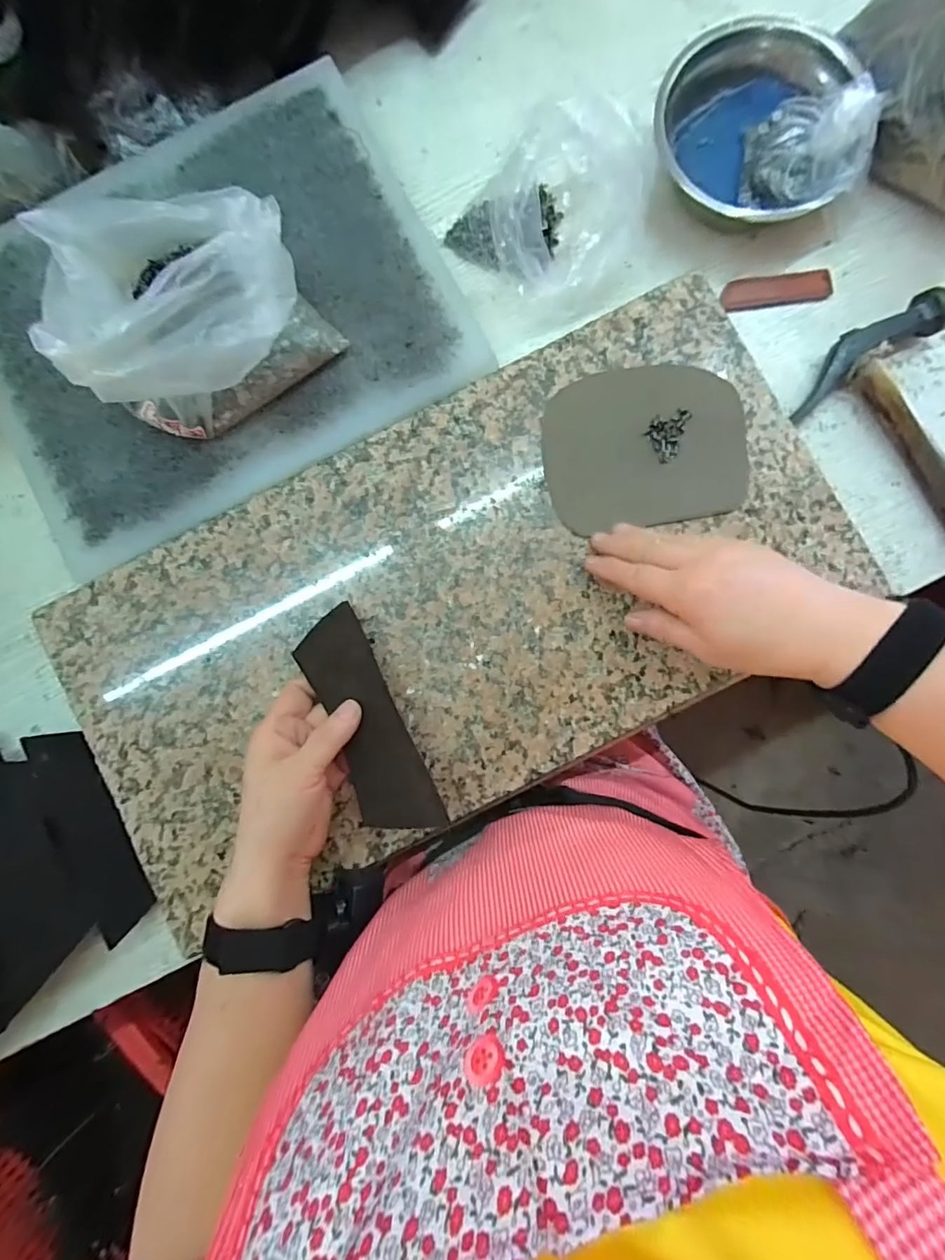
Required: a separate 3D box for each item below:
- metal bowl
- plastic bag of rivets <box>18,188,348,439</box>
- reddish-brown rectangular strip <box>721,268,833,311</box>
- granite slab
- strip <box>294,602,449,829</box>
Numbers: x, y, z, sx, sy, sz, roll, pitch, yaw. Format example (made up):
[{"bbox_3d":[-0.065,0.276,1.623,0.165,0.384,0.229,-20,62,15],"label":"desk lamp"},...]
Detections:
[{"bbox_3d":[0.224,-0.397,0.382,0.159,0.057,0.126,14,87,3],"label":"metal bowl"},{"bbox_3d":[-0.194,-0.217,0.328,0.146,0.113,0.155,43,89,4],"label":"plastic bag of rivets"},{"bbox_3d":[0.253,-0.284,0.405,0.091,0.005,0.024,-7,86,1],"label":"reddish-brown rectangular strip"},{"bbox_3d":[-0.012,-0.021,0.373,0.583,0.031,0.290,-27,90,1],"label":"granite slab"},{"bbox_3d":[-0.075,0.064,0.339,0.051,0.011,0.162,-26,79,1],"label":"strip"}]

